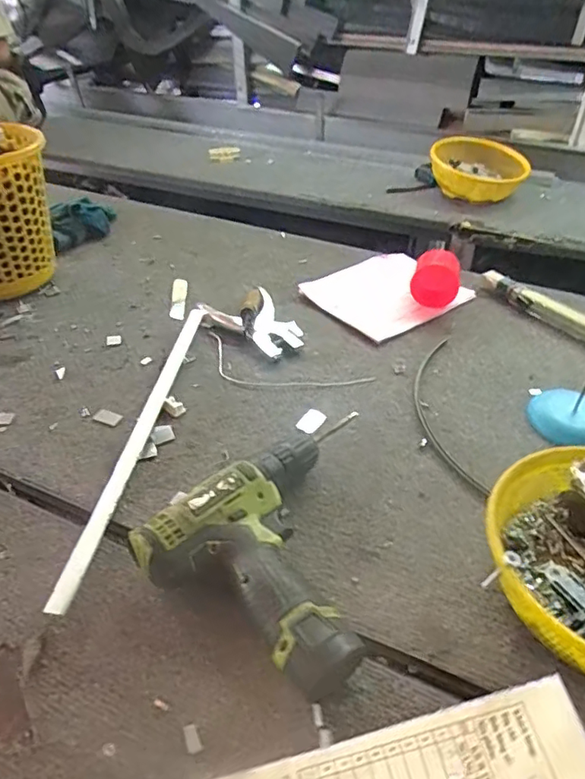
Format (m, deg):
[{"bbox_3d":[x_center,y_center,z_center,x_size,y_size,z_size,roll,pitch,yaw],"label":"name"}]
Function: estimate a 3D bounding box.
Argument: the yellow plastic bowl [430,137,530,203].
[{"bbox_3d":[0.475,-0.573,1.431,0.244,0.113,0.190,12,41,14],"label":"yellow plastic bowl"}]

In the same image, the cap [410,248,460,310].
[{"bbox_3d":[0.202,-0.156,0.777,0.066,0.061,0.088,10,41,12],"label":"cap"}]

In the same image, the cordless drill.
[{"bbox_3d":[0.016,0.109,0.448,0.172,0.048,0.224,26,46,28],"label":"cordless drill"}]

